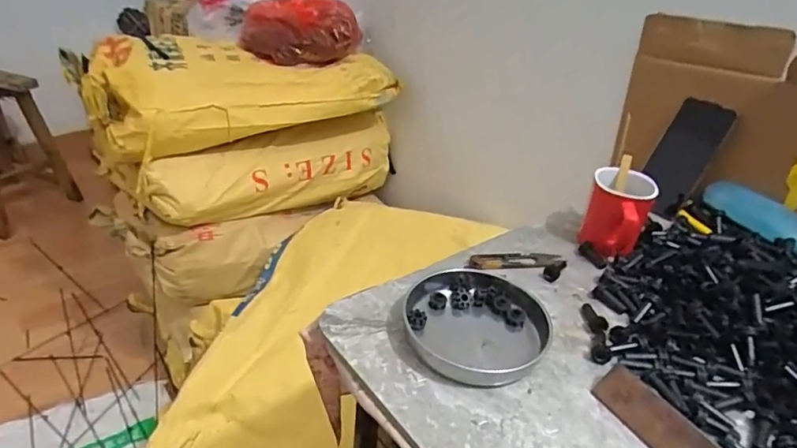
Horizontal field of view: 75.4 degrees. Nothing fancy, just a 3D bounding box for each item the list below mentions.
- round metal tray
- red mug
[{"bbox_3d":[0.078,0.090,0.508,0.135,0.026,0.151,8,33,4],"label":"round metal tray"},{"bbox_3d":[0.270,-0.015,0.641,0.075,0.083,0.116,20,35,22],"label":"red mug"}]

